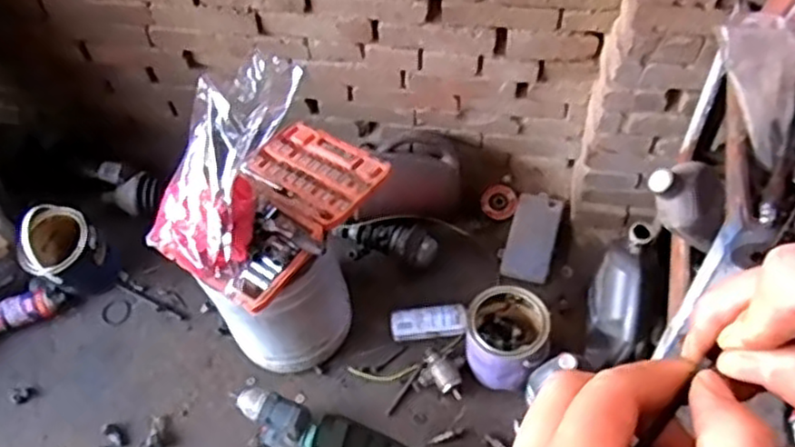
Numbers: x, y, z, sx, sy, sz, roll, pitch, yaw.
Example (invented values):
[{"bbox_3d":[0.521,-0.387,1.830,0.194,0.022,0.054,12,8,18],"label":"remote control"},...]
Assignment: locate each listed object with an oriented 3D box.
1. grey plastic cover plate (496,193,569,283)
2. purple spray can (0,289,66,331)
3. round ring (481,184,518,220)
[{"bbox_3d":[0.300,0.023,1.576,0.113,0.048,0.204,17,62,12],"label":"grey plastic cover plate"},{"bbox_3d":[-0.814,0.186,1.536,0.189,0.053,0.055,-21,60,-11],"label":"purple spray can"},{"bbox_3d":[0.237,-0.052,1.647,0.086,0.014,0.084,-1,60,2],"label":"round ring"}]

